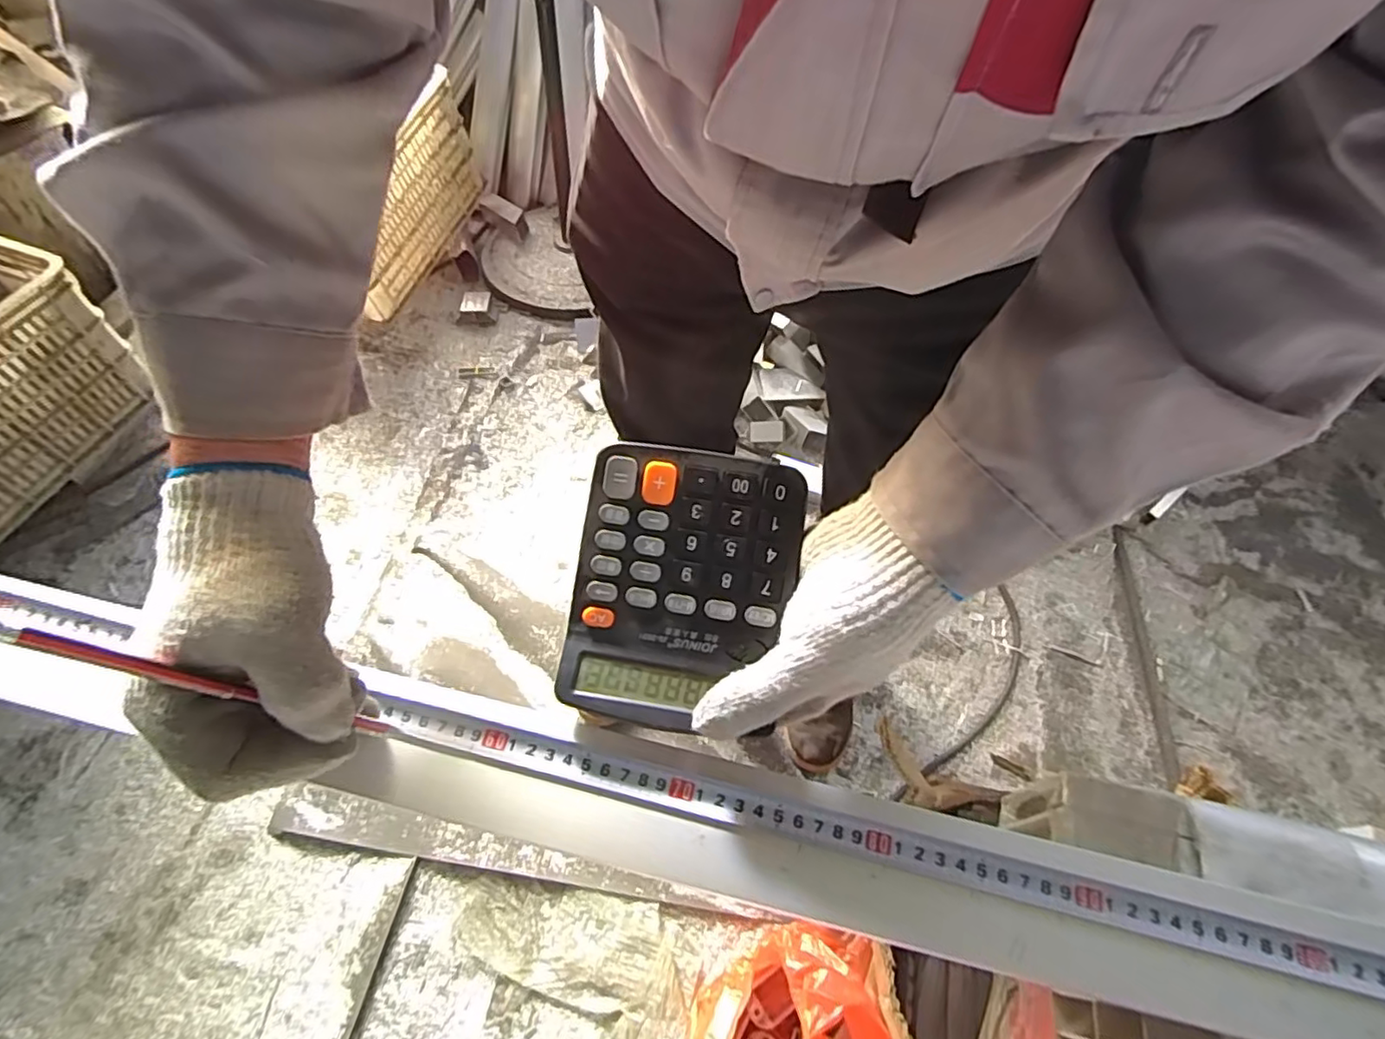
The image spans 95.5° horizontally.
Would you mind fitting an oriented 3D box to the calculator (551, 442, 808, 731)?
[{"bbox_3d":[-0.007,0.034,0.335,0.112,0.015,0.143,11,87,3],"label":"calculator"}]

